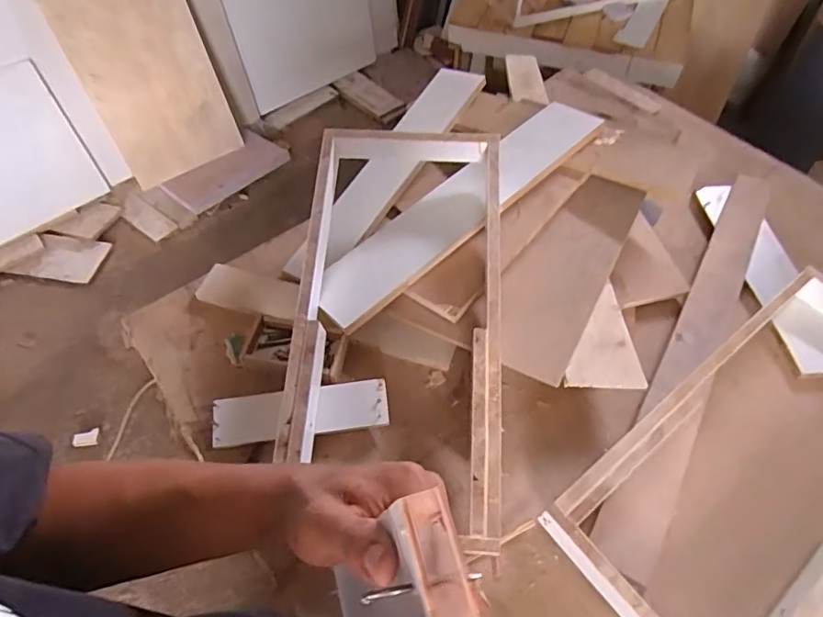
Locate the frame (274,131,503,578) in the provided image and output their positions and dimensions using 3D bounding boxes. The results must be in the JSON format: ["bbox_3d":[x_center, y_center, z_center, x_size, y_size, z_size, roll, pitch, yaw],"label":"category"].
[{"bbox_3d":[-0.016,0.012,0.759,0.288,0.076,0.611,3,67,5],"label":"frame"}]

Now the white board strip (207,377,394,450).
[{"bbox_3d":[-0.155,0.146,0.746,0.241,0.009,0.068,-7,67,-4],"label":"white board strip"}]

